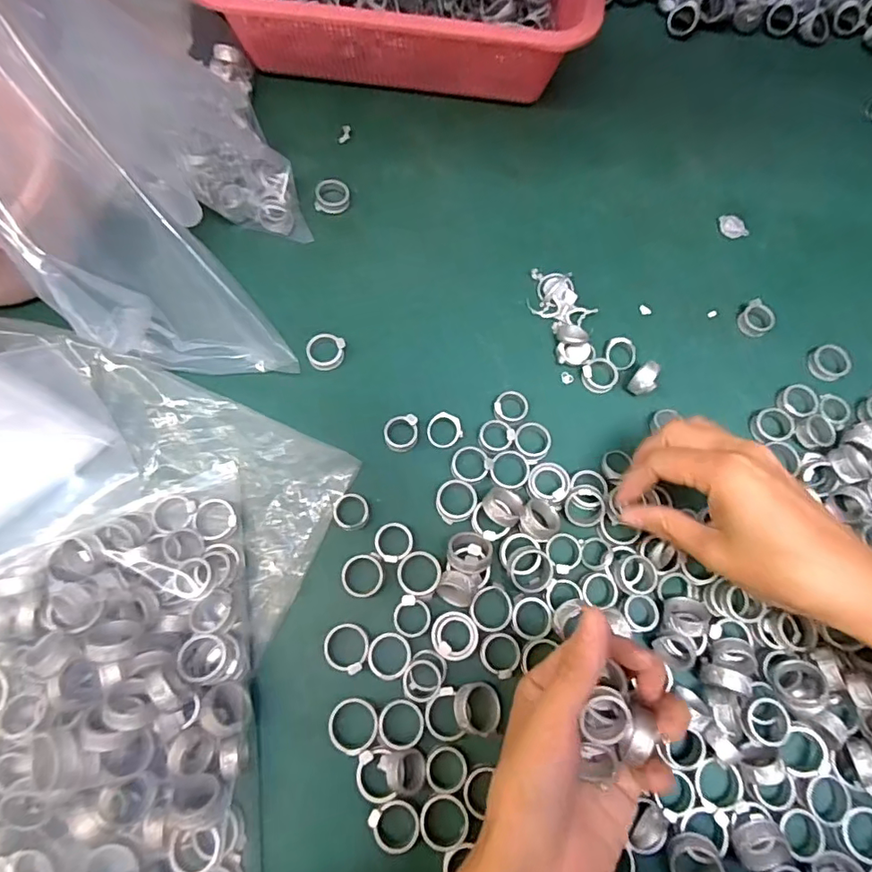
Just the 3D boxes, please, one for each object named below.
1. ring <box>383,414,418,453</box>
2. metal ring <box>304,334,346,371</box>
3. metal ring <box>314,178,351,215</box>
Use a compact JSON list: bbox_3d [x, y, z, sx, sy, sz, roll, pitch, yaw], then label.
[{"bbox_3d":[-0.023,-0.002,0.362,0.023,0.009,0.023,1,70,-2],"label":"ring"},{"bbox_3d":[-0.077,-0.059,0.379,0.025,0.004,0.026,1,70,-2],"label":"metal ring"},{"bbox_3d":[-0.080,-0.185,0.420,0.026,0.009,0.025,1,70,-2],"label":"metal ring"}]

